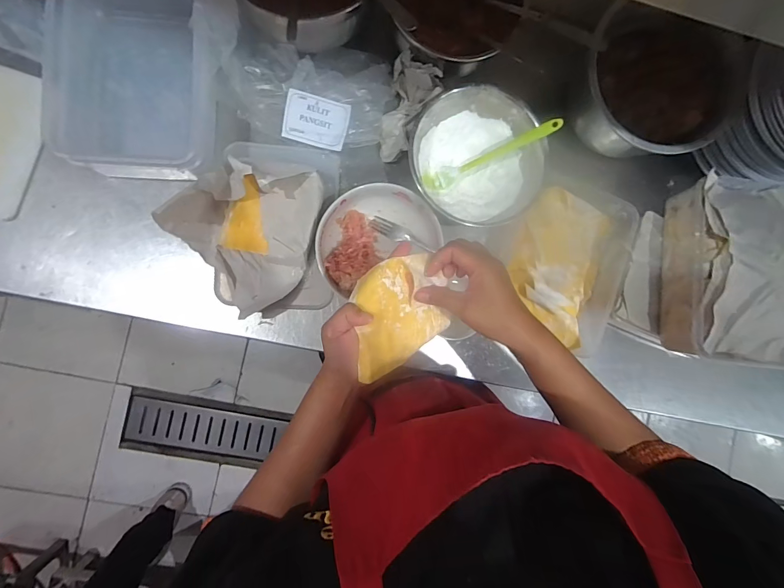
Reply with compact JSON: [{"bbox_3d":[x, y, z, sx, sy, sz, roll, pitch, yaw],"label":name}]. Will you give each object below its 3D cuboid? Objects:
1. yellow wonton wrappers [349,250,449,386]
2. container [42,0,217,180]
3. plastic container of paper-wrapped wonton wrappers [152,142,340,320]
[{"bbox_3d":[0.011,0.022,0.381,0.096,0.028,0.114,-9,95,-6],"label":"yellow wonton wrappers"},{"bbox_3d":[-0.326,-0.278,0.474,0.182,0.072,0.241,4,88,-7],"label":"container"},{"bbox_3d":[-0.187,-0.094,0.493,0.211,0.077,0.232,4,88,-7],"label":"plastic container of paper-wrapped wonton wrappers"}]

